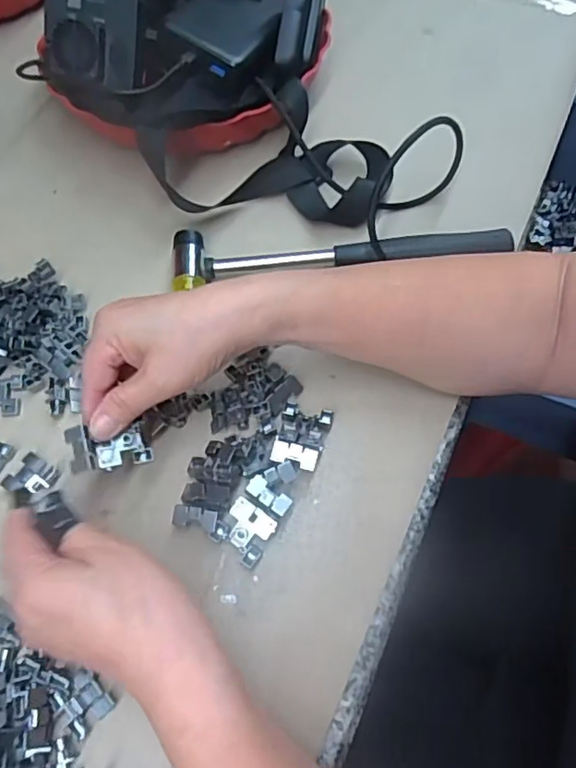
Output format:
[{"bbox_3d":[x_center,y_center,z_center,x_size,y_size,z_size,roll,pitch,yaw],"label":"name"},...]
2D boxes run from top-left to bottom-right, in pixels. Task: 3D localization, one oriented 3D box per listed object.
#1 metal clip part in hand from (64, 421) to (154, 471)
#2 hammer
[{"bbox_3d":[-0.105,0.037,0.348,0.048,0.007,0.026,1,62,-18],"label":"metal clip part in hand"},{"bbox_3d":[0.039,-0.104,0.442,0.246,0.021,0.044,-8,63,-2],"label":"hammer"}]

